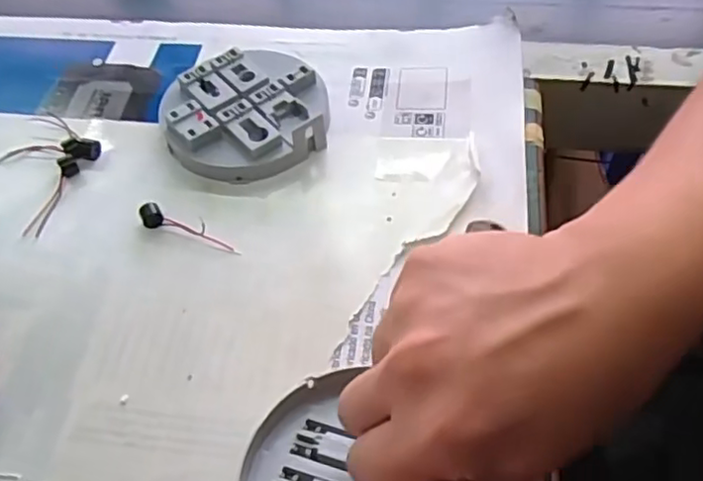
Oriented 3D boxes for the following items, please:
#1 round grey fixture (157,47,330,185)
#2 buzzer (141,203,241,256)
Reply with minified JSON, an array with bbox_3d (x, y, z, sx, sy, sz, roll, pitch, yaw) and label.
[{"bbox_3d":[-0.066,-0.083,0.407,0.099,0.024,0.100,-2,54,2],"label":"round grey fixture"},{"bbox_3d":[-0.091,-0.006,0.362,0.061,0.012,0.014,23,59,19],"label":"buzzer"}]

